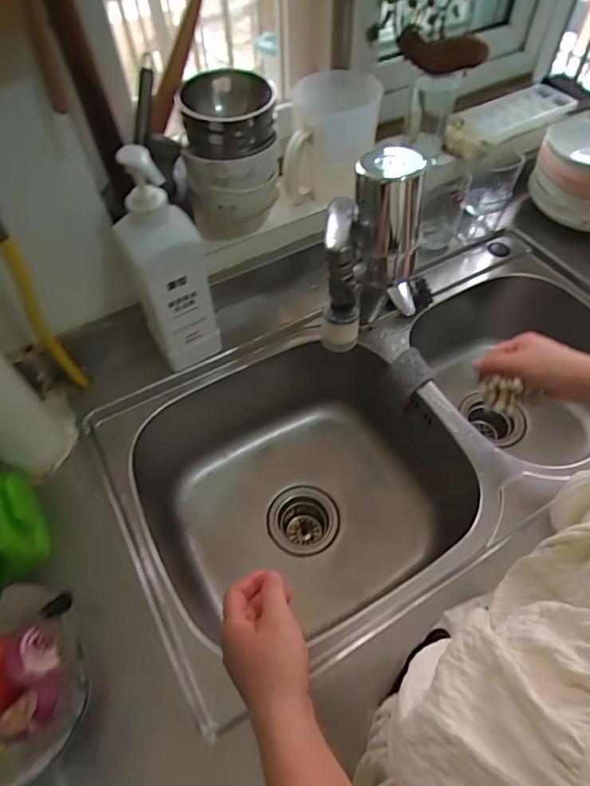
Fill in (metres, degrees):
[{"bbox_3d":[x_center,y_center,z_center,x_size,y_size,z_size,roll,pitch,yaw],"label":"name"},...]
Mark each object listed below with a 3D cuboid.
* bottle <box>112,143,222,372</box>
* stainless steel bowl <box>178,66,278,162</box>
[{"bbox_3d":[-0.161,-0.163,0.572,0.082,0.275,0.100,-24,57,-14],"label":"bottle"},{"bbox_3d":[-0.084,-0.353,0.594,0.115,0.061,0.131,-7,55,-3],"label":"stainless steel bowl"}]

